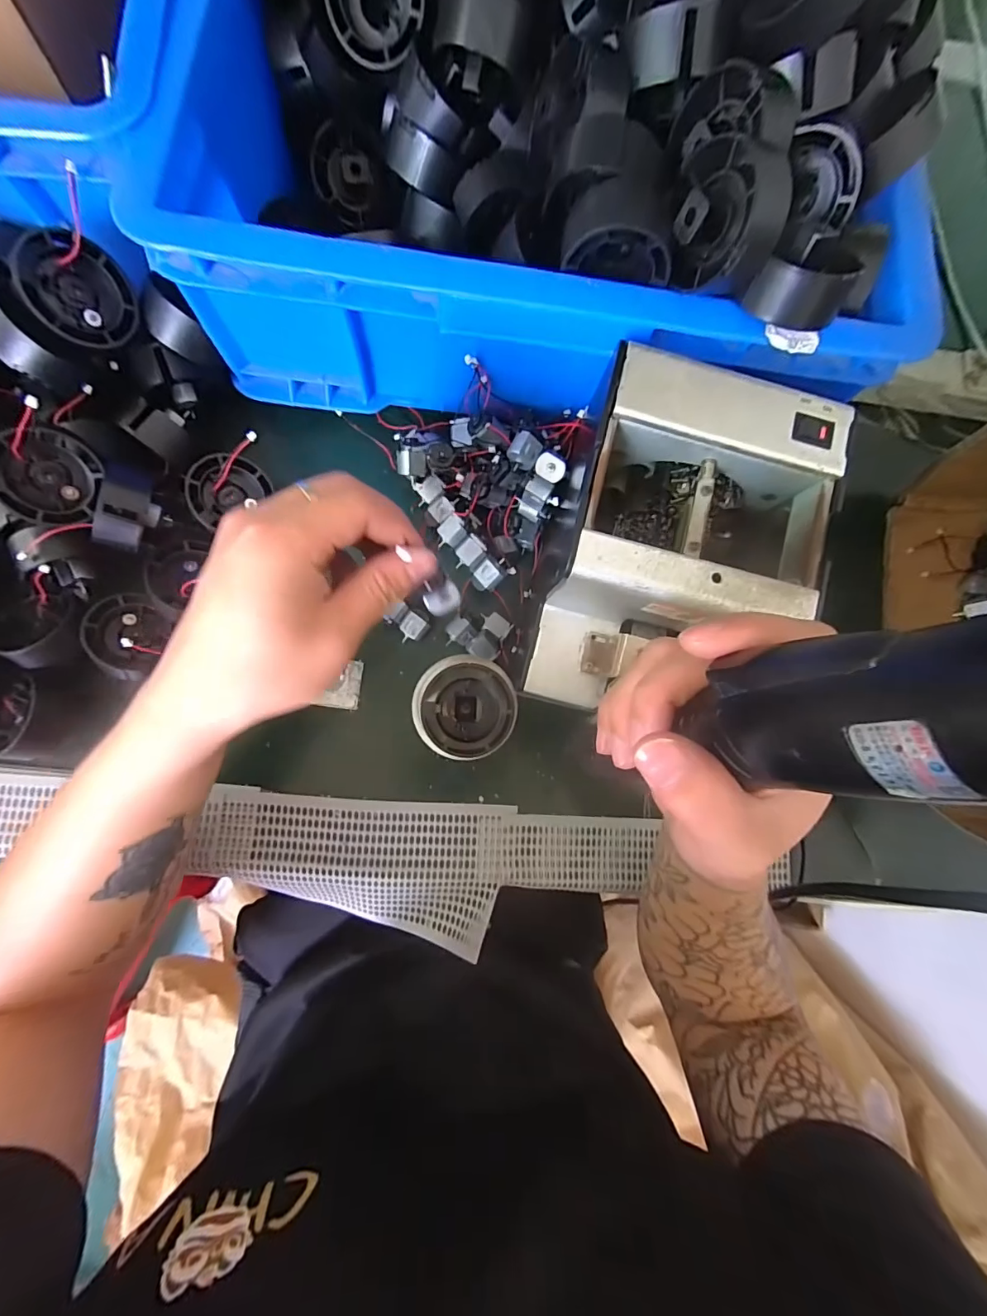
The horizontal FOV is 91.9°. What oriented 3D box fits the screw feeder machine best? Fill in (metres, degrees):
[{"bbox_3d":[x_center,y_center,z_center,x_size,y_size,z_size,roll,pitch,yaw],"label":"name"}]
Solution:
[{"bbox_3d":[0.097,-0.050,0.288,0.123,0.132,0.168,14,81,-3],"label":"screw feeder machine"}]

